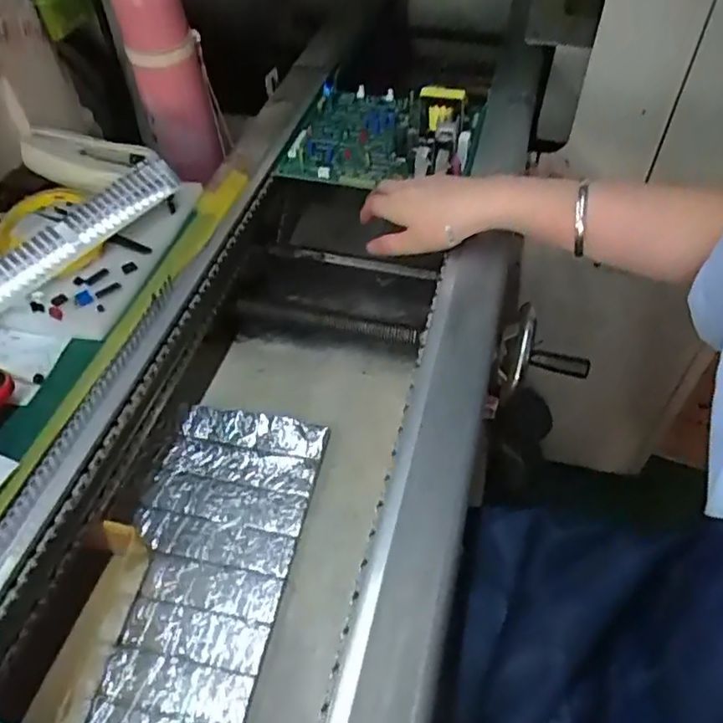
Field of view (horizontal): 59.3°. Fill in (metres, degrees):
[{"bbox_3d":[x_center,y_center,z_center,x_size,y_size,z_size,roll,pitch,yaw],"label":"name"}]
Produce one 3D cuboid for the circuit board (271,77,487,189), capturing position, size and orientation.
[{"bbox_3d":[0.026,-0.242,0.629,0.184,0.059,0.175,12,50,6],"label":"circuit board"}]

